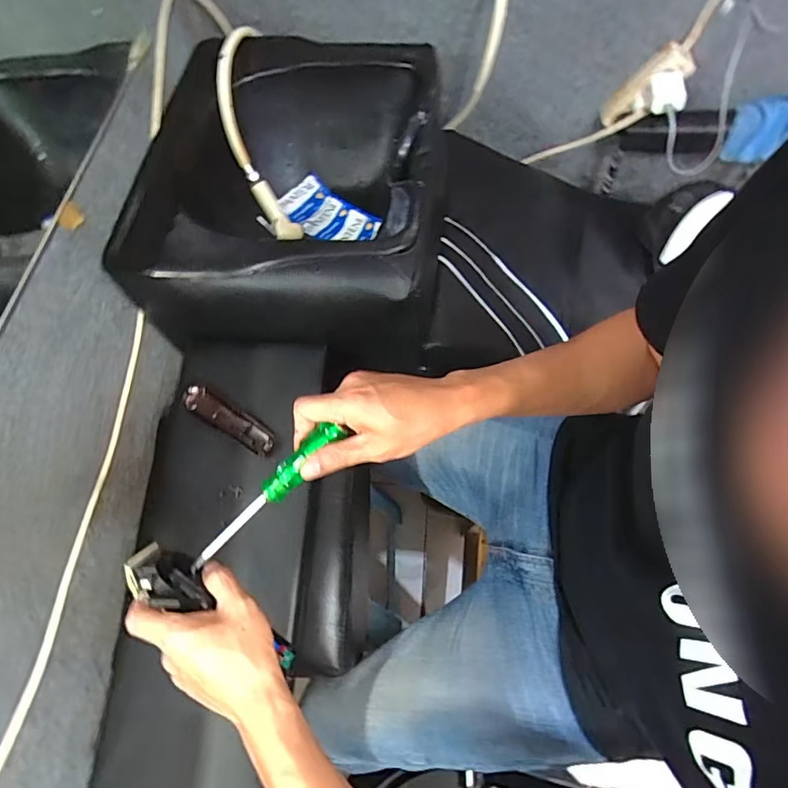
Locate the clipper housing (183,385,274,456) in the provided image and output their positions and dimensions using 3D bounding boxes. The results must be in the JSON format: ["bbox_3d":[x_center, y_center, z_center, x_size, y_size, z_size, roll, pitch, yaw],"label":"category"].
[{"bbox_3d":[-0.220,0.033,0.641,0.143,0.022,0.035,29,69,16],"label":"clipper housing"}]

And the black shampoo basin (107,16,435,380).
[{"bbox_3d":[-0.145,-0.312,0.776,0.425,0.196,0.512,6,64,6],"label":"black shampoo basin"}]

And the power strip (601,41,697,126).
[{"bbox_3d":[0.461,-0.562,0.888,0.059,0.164,0.061,27,63,-22],"label":"power strip"}]

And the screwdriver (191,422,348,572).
[{"bbox_3d":[-0.116,0.092,0.424,0.190,0.017,0.022,-45,68,9],"label":"screwdriver"}]

